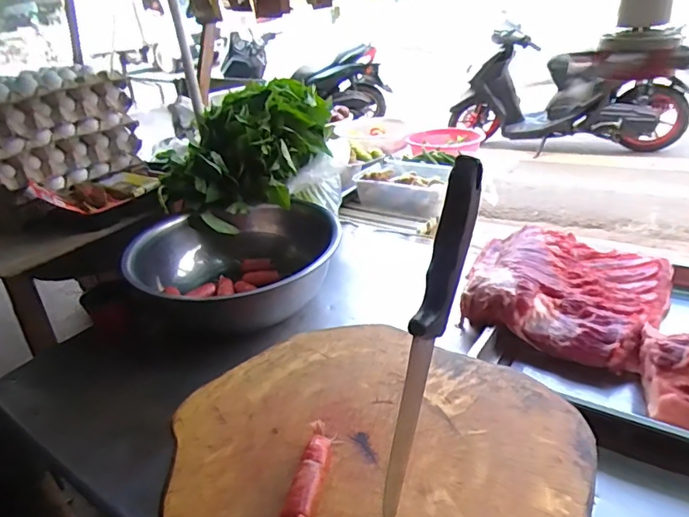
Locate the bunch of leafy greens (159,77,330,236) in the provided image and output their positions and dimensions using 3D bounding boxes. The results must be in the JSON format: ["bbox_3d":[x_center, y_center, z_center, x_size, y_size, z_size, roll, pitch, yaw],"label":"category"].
[{"bbox_3d":[-0.189,-0.221,1.043,0.232,0.197,0.350,13,36,31],"label":"bunch of leafy greens"}]

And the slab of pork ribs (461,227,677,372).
[{"bbox_3d":[0.340,0.038,0.804,0.291,0.066,0.261,13,36,31],"label":"slab of pork ribs"}]

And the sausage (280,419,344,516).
[{"bbox_3d":[-0.032,0.206,0.481,0.028,0.028,0.125,1,32,15],"label":"sausage"}]

